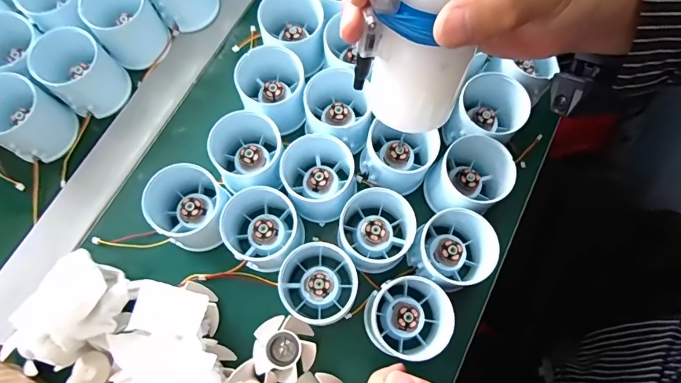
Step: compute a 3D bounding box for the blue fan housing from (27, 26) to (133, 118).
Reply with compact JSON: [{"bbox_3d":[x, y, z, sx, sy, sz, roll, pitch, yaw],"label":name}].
[{"bbox_3d":[-0.210,-0.096,0.338,0.055,0.047,0.051,0,73,0],"label":"blue fan housing"}]

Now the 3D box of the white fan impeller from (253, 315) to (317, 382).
[{"bbox_3d":[-0.039,0.109,0.289,0.042,0.012,0.040,0,73,0],"label":"white fan impeller"}]

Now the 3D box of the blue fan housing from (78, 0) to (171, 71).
[{"bbox_3d":[-0.181,-0.144,0.353,0.050,0.050,0.052,0,73,0],"label":"blue fan housing"}]

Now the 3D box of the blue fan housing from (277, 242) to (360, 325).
[{"bbox_3d":[-0.017,0.065,0.290,0.057,0.044,0.051,9,73,3],"label":"blue fan housing"}]

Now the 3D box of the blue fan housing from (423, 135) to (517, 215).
[{"bbox_3d":[0.097,-0.009,0.313,0.054,0.046,0.057,41,77,11],"label":"blue fan housing"}]

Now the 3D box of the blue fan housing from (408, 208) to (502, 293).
[{"bbox_3d":[0.082,0.042,0.298,0.055,0.047,0.056,0,73,0],"label":"blue fan housing"}]

